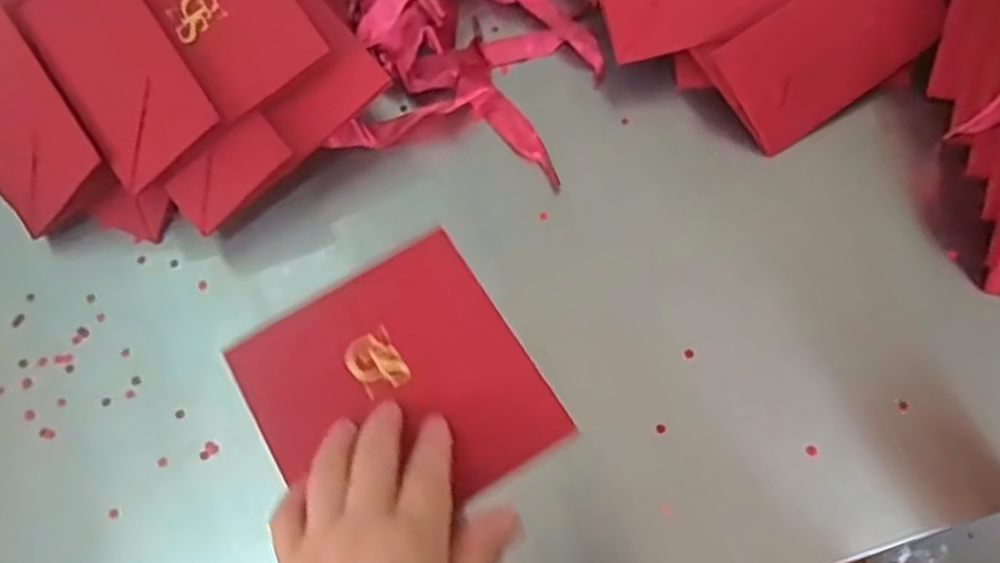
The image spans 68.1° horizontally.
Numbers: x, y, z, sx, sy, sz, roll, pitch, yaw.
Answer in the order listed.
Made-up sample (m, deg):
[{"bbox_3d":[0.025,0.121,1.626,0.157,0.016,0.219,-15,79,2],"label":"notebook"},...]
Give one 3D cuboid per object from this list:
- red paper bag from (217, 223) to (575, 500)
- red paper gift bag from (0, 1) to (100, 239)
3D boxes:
[{"bbox_3d":[-0.056,0.058,0.392,0.138,0.011,0.136,-30,68,-10],"label":"red paper bag"},{"bbox_3d":[-0.297,-0.097,0.442,0.087,0.006,0.140,-41,77,17],"label":"red paper gift bag"}]

